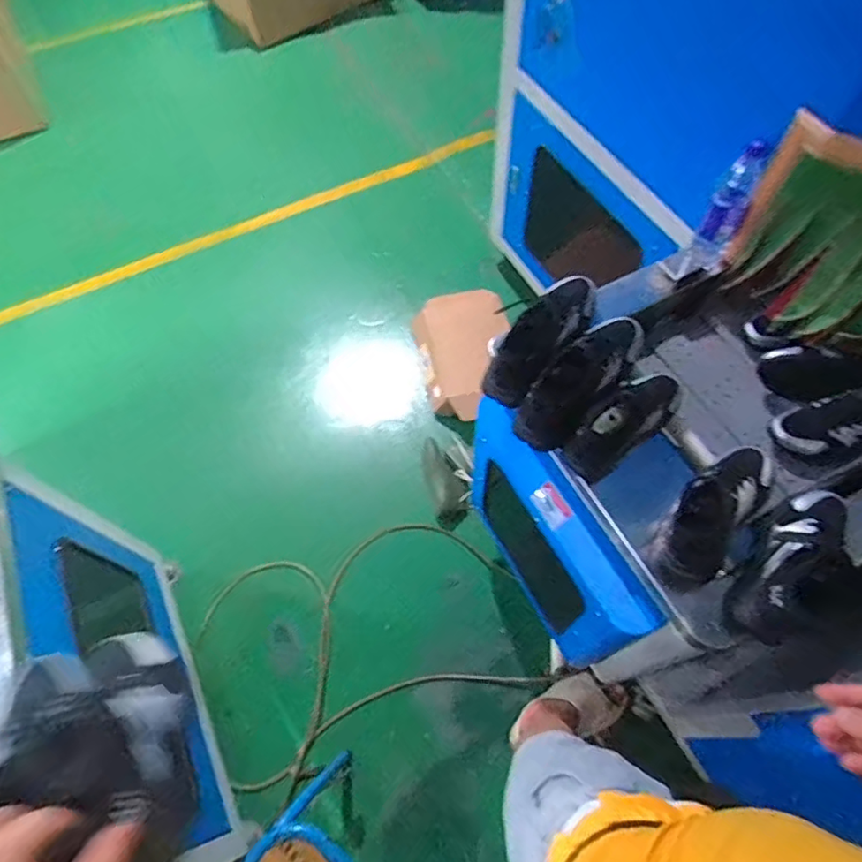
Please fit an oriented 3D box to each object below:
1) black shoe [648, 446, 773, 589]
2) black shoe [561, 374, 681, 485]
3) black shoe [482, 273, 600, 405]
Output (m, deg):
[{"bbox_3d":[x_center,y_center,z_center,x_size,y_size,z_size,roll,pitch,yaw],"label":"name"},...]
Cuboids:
[{"bbox_3d":[0.398,0.119,0.800,0.227,0.126,0.099,-41,67,-19],"label":"black shoe"},{"bbox_3d":[0.303,-0.026,0.866,0.226,0.100,0.092,-41,67,-19],"label":"black shoe"},{"bbox_3d":[0.193,-0.165,0.926,0.088,0.083,0.289,30,66,18],"label":"black shoe"}]

